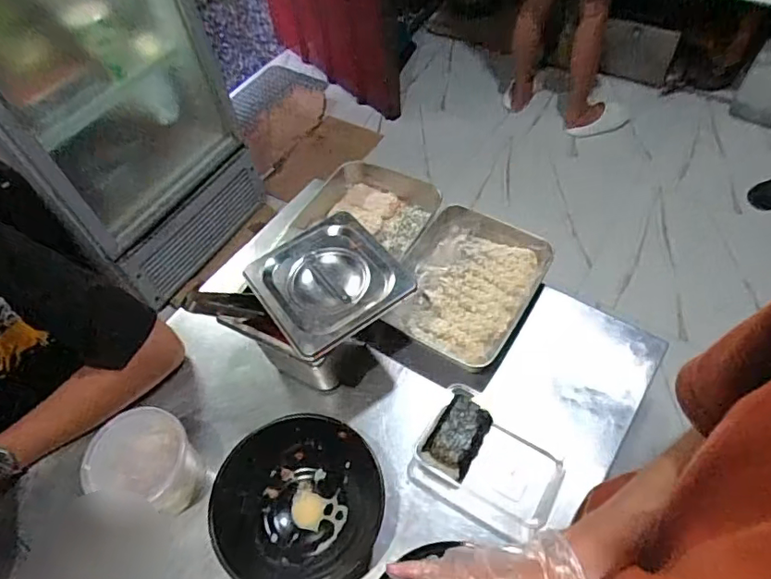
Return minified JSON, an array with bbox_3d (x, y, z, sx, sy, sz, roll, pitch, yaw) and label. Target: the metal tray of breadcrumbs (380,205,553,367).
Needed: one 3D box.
[{"bbox_3d":[0.114,-0.005,0.807,0.195,0.057,0.242,25,61,20],"label":"metal tray of breadcrumbs"}]

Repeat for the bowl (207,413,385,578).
[{"bbox_3d":[-0.102,0.251,0.632,0.190,0.065,0.190,-2,56,3],"label":"bowl"}]

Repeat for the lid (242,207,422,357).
[{"bbox_3d":[-0.069,-0.013,0.662,0.164,0.022,0.163,-33,60,-17],"label":"lid"}]

